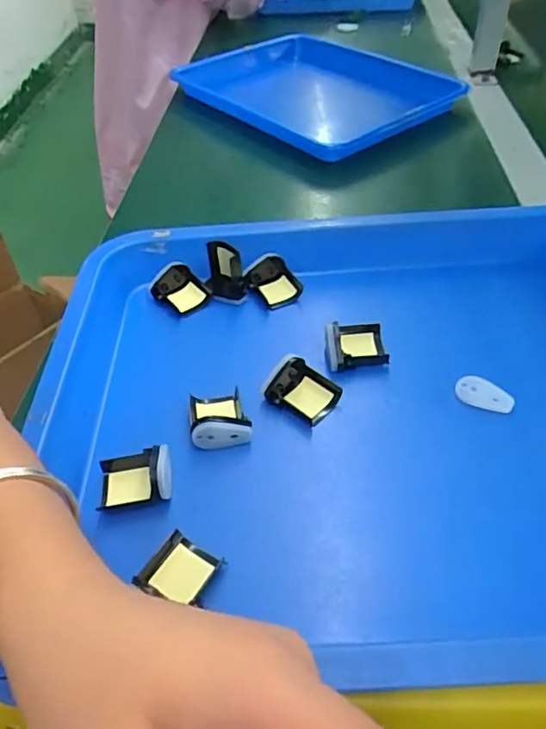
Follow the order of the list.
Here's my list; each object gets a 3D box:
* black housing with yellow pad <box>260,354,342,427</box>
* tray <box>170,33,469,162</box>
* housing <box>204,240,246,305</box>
[{"bbox_3d":[0.019,0.017,0.352,0.041,0.025,0.035,32,56,29],"label":"black housing with yellow pad"},{"bbox_3d":[0.054,-0.360,0.712,0.243,0.043,0.321,-35,53,-26],"label":"tray"},{"bbox_3d":[-0.039,-0.073,0.427,0.029,0.038,0.037,-7,46,-3],"label":"housing"}]

